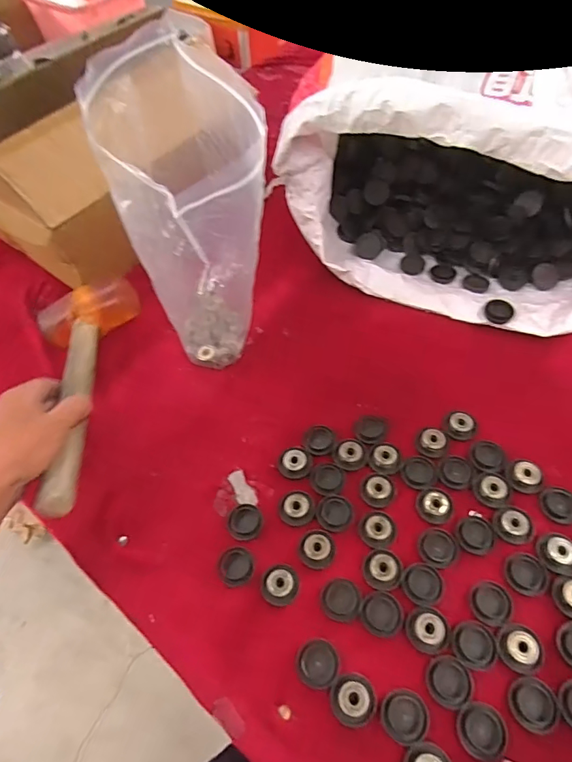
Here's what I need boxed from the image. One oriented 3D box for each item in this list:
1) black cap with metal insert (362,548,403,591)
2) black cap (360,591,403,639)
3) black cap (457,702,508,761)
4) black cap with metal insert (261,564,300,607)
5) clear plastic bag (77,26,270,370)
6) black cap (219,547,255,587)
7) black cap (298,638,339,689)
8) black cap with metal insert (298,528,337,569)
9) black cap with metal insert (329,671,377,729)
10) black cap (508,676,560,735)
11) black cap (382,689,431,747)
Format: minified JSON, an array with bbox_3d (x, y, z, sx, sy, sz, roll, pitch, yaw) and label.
[{"bbox_3d":[0.081,0.158,0.393,0.032,0.005,0.031,-2,55,3],"label":"black cap with metal insert"},{"bbox_3d":[0.077,0.186,0.376,0.032,0.004,0.032,-2,55,3],"label":"black cap"},{"bbox_3d":[0.139,0.247,0.331,0.032,0.004,0.032,-2,55,3],"label":"black cap"},{"bbox_3d":[-0.004,0.171,0.394,0.030,0.007,0.031,-2,55,3],"label":"black cap with metal insert"},{"bbox_3d":[-0.093,-0.158,0.477,0.128,0.254,0.211,-15,56,-7],"label":"clear plastic bag"},{"bbox_3d":[-0.043,0.160,0.404,0.029,0.007,0.029,-2,55,3],"label":"black cap"},{"bbox_3d":[0.025,0.217,0.361,0.030,0.005,0.031,-2,55,3],"label":"black cap"},{"bbox_3d":[0.027,0.145,0.408,0.030,0.008,0.032,-2,55,3],"label":"black cap with metal insert"},{"bbox_3d":[0.049,0.234,0.345,0.032,0.008,0.033,-2,55,3],"label":"black cap with metal insert"},{"bbox_3d":[0.179,0.233,0.339,0.032,0.004,0.033,-2,55,3],"label":"black cap"},{"bbox_3d":[0.086,0.242,0.338,0.033,0.004,0.032,-23,57,-12],"label":"black cap"}]

